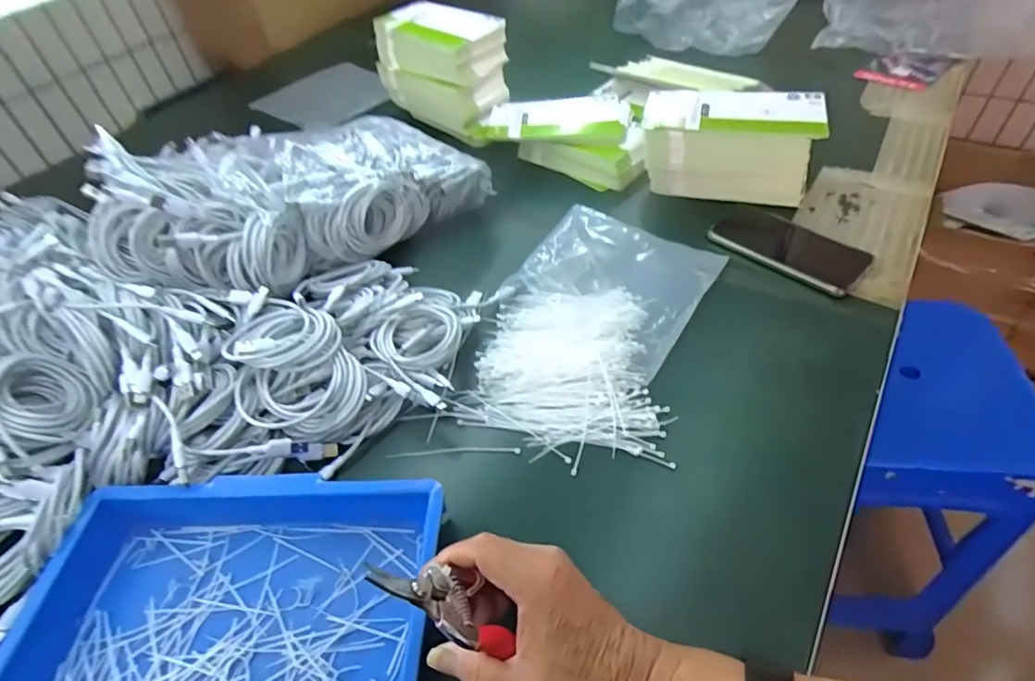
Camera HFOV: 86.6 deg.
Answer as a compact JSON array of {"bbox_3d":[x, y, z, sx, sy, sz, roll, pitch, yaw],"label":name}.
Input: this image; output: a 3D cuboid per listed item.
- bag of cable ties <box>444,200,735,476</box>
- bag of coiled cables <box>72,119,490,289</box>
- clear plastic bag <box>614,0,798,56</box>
[{"bbox_3d":[0.081,-0.024,0.567,0.201,0.031,0.321,14,51,18],"label":"bag of cable ties"},{"bbox_3d":[-0.219,-0.159,0.596,0.131,0.134,0.400,34,41,31],"label":"bag of coiled cables"},{"bbox_3d":[0.312,-0.576,0.926,0.285,0.138,0.133,1,48,7],"label":"clear plastic bag"}]

